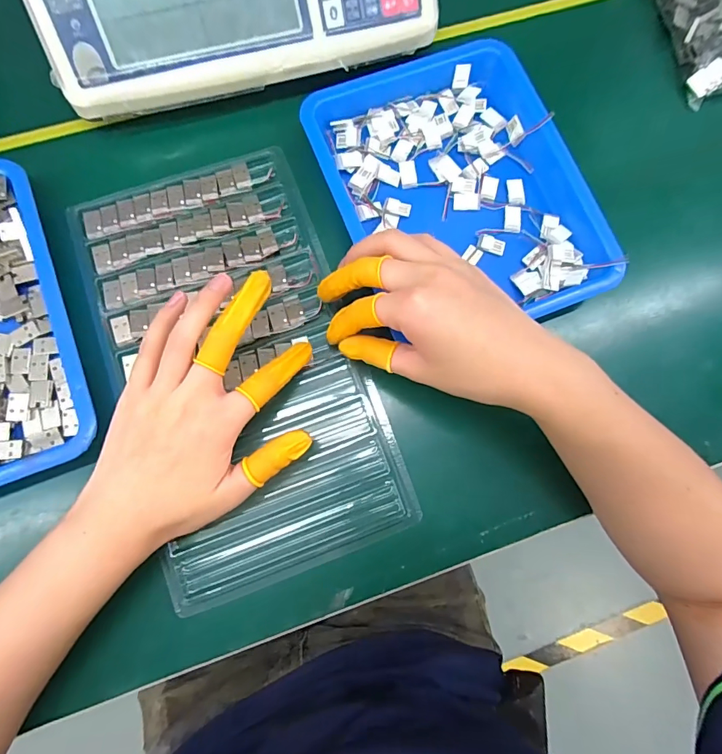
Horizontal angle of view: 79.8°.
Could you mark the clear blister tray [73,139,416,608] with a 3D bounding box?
[{"bbox_3d":[-0.085,-0.011,0.299,0.166,0.010,0.291,-23,83,-7],"label":"clear blister tray"}]

